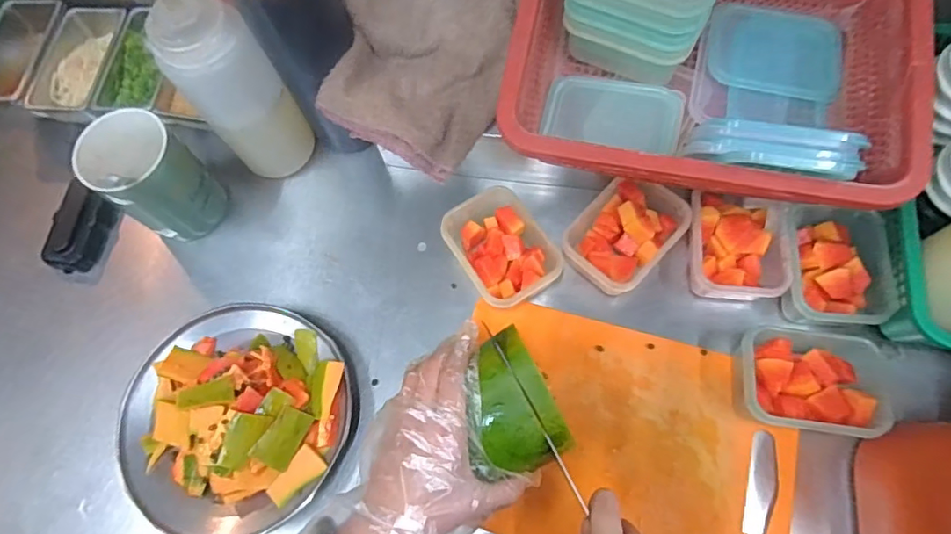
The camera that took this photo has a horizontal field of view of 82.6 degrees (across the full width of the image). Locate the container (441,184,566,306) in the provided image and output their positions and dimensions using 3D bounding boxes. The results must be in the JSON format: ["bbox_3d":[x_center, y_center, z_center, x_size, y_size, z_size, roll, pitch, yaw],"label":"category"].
[{"bbox_3d":[0.025,-0.014,0.517,0.082,0.048,0.107,-32,71,-7],"label":"container"}]

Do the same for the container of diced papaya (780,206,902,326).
[{"bbox_3d":[0.314,-0.002,0.485,0.078,0.052,0.119,4,70,6],"label":"container of diced papaya"}]

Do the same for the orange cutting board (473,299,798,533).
[{"bbox_3d":[0.124,0.151,0.469,0.280,0.014,0.199,14,72,9],"label":"orange cutting board"}]

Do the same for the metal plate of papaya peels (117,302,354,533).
[{"bbox_3d":[-0.212,0.129,0.471,0.197,0.056,0.193,-1,70,4],"label":"metal plate of papaya peels"}]

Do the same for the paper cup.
[{"bbox_3d":[-0.313,-0.086,0.532,0.079,0.117,0.079,-1,70,4],"label":"paper cup"}]

